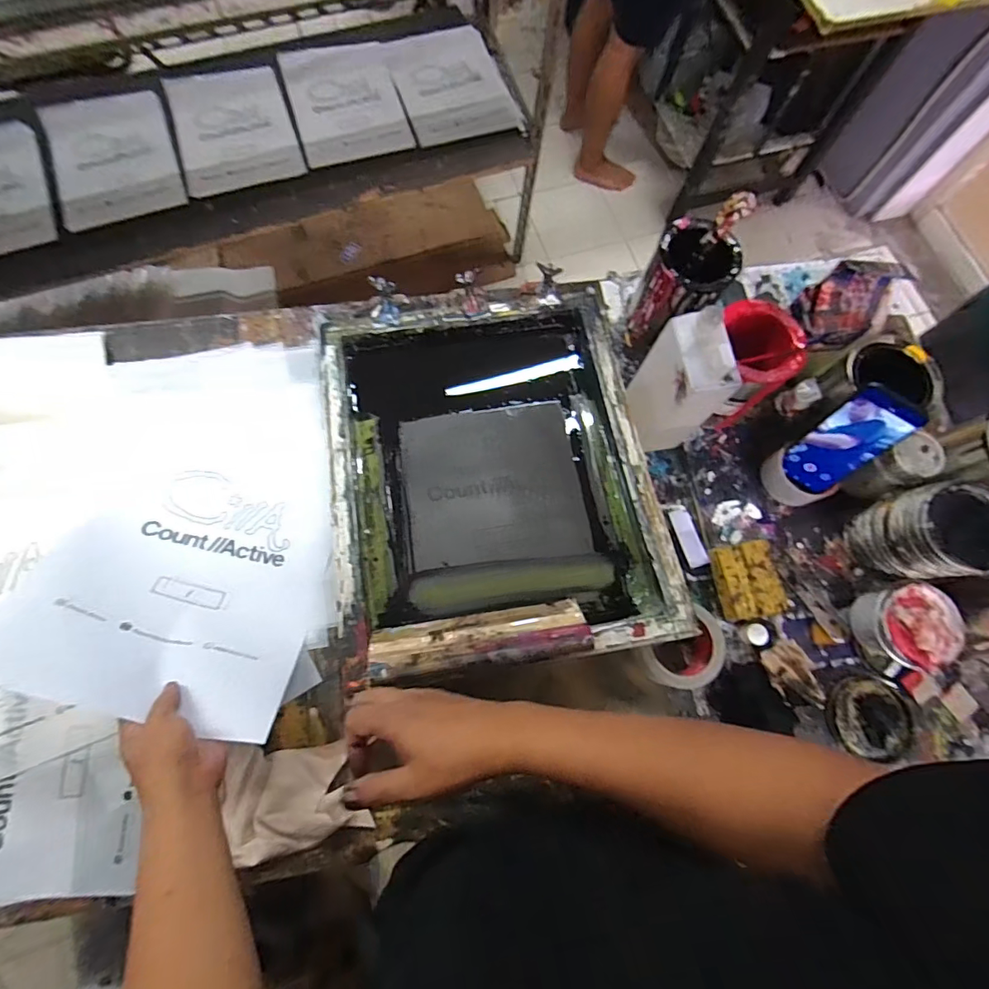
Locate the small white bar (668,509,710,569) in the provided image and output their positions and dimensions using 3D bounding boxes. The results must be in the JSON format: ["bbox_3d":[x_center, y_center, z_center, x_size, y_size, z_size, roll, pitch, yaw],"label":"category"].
[{"bbox_3d":[0.266,0.059,0.672,0.028,0.006,0.081,-19,69,14],"label":"small white bar"}]

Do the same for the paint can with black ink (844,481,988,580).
[{"bbox_3d":[0.518,0.047,0.588,0.096,0.128,0.104,-6,75,-4],"label":"paint can with black ink"}]

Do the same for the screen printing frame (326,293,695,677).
[{"bbox_3d":[-0.008,-0.046,0.646,0.395,0.088,0.511,-8,67,-4],"label":"screen printing frame"}]

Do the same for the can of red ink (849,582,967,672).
[{"bbox_3d":[0.513,0.163,0.614,0.095,0.069,0.096,1,74,-2],"label":"can of red ink"}]

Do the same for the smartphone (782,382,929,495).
[{"bbox_3d":[0.422,-0.062,0.592,0.072,0.154,0.015,39,57,8],"label":"smartphone"}]

